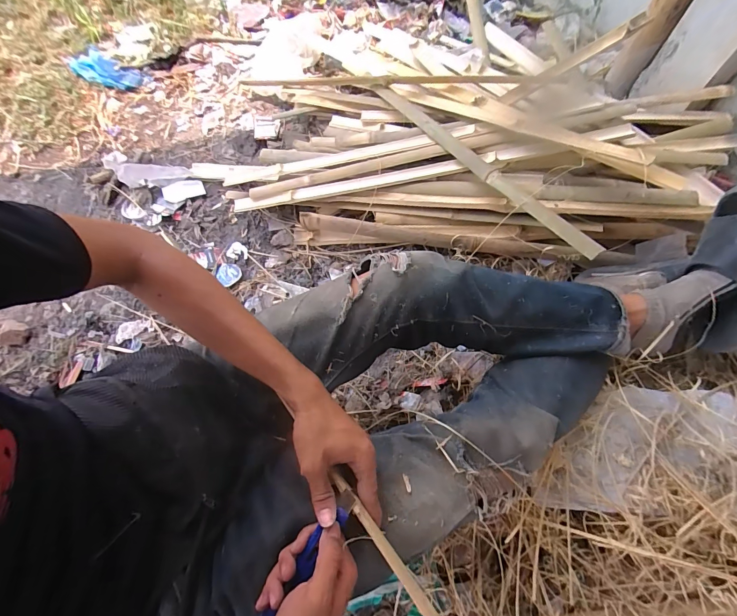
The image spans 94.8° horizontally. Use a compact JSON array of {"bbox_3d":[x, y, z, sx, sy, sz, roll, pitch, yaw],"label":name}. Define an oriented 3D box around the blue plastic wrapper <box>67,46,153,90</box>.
[{"bbox_3d":[-0.842,-0.754,1.067,0.259,0.067,0.090,14,64,-3],"label":"blue plastic wrapper"}]

